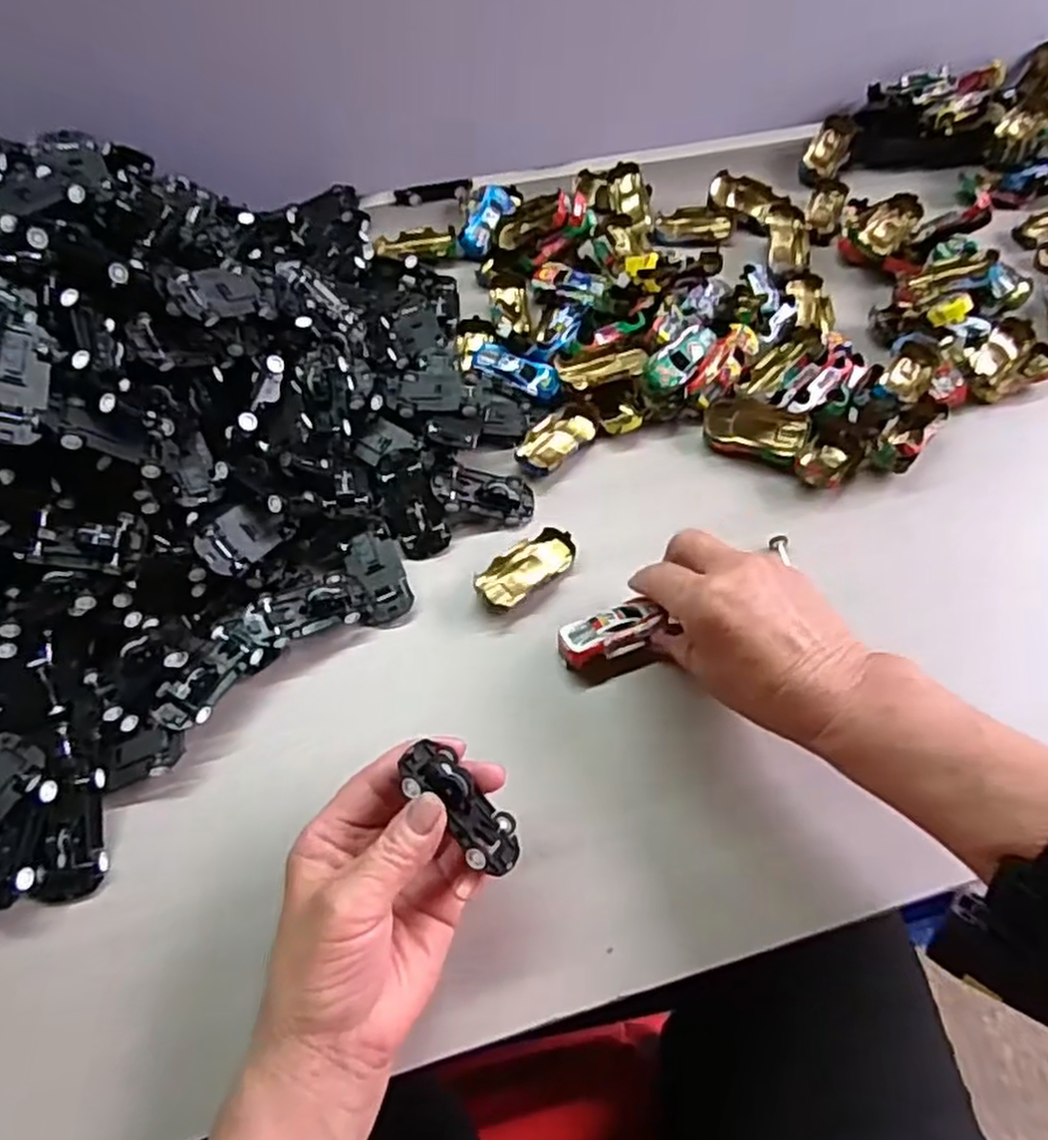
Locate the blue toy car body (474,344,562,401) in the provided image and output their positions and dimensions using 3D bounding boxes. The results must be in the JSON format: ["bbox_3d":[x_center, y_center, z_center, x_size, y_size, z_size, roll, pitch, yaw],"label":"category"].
[{"bbox_3d":[-0.006,-0.134,0.525,0.066,0.012,0.025,27,63,15],"label":"blue toy car body"}]

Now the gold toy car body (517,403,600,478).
[{"bbox_3d":[0.020,-0.086,0.504,0.031,0.014,0.066,37,66,19],"label":"gold toy car body"}]

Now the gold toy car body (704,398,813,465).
[{"bbox_3d":[0.150,-0.090,0.503,0.066,0.022,0.034,18,61,9],"label":"gold toy car body"}]

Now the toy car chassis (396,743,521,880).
[{"bbox_3d":[-0.025,0.100,0.330,0.065,0.016,0.029,48,29,4],"label":"toy car chassis"}]

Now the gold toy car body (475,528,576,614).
[{"bbox_3d":[0.001,0.000,0.453,0.063,0.014,0.028,-37,66,-20],"label":"gold toy car body"}]

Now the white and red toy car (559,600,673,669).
[{"bbox_3d":[0.048,0.034,0.420,0.058,0.014,0.024,-20,61,-6],"label":"white and red toy car"}]

